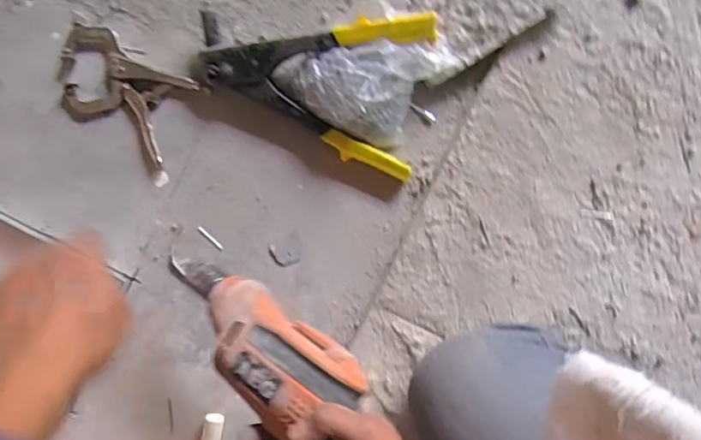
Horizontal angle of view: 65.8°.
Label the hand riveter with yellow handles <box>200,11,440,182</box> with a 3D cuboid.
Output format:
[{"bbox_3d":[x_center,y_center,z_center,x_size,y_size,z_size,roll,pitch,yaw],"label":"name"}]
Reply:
[{"bbox_3d":[-0.030,-0.135,0.566,0.262,0.052,0.159,5,91,4],"label":"hand riveter with yellow handles"}]

